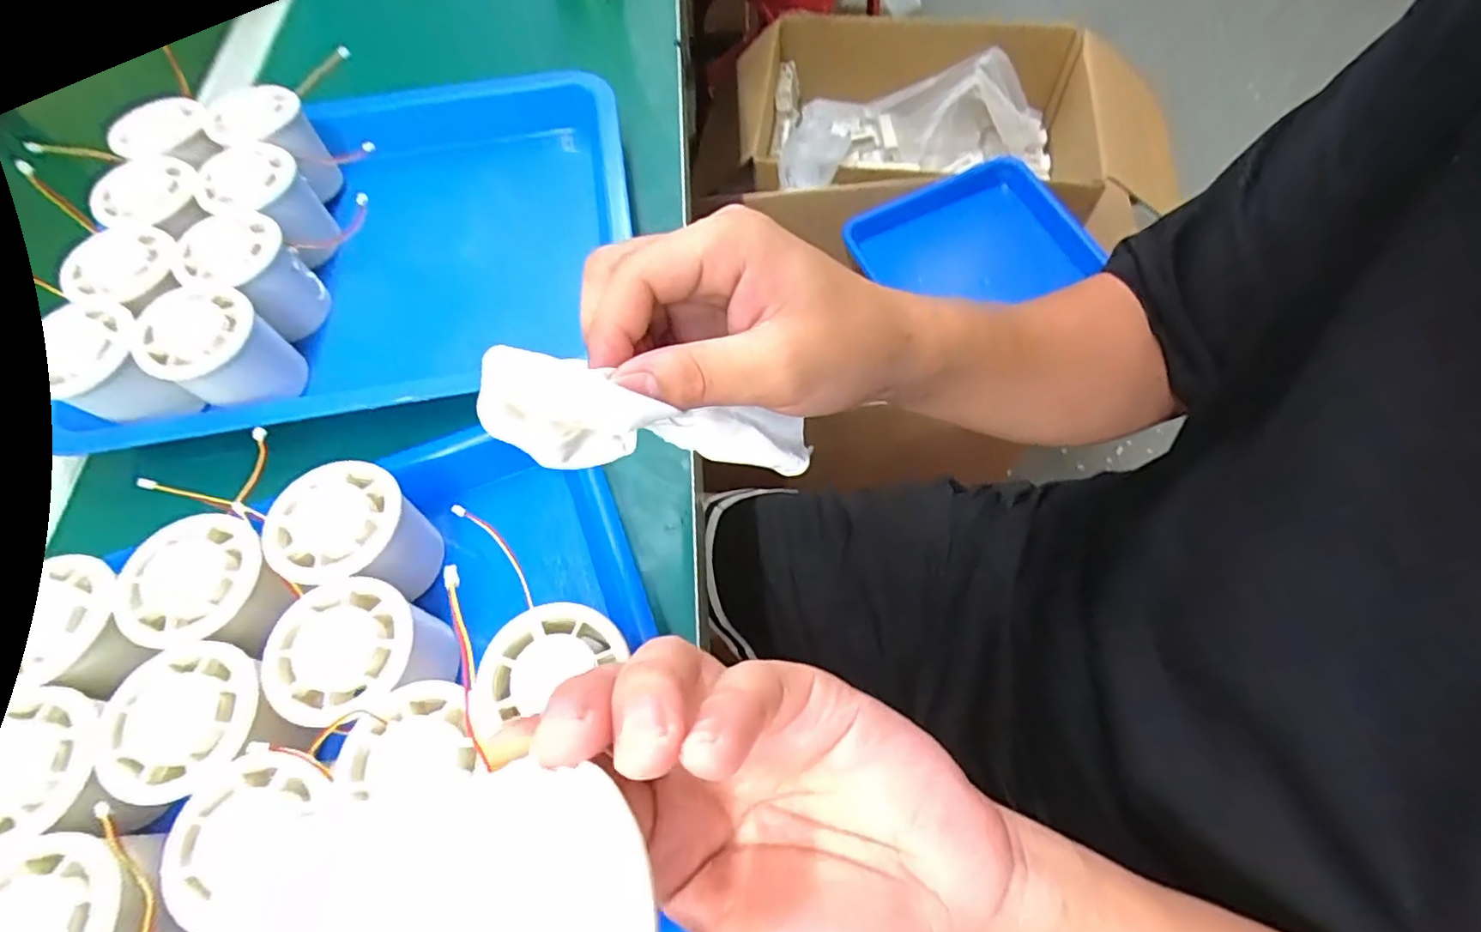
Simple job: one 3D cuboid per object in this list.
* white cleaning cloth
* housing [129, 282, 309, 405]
[{"bbox_3d":[-0.025,-0.015,0.219,0.123,0.030,0.026,8,55,-38],"label":"white cleaning cloth"},{"bbox_3d":[-0.280,-0.060,0.342,0.058,0.051,0.056,-1,63,3],"label":"housing"}]

